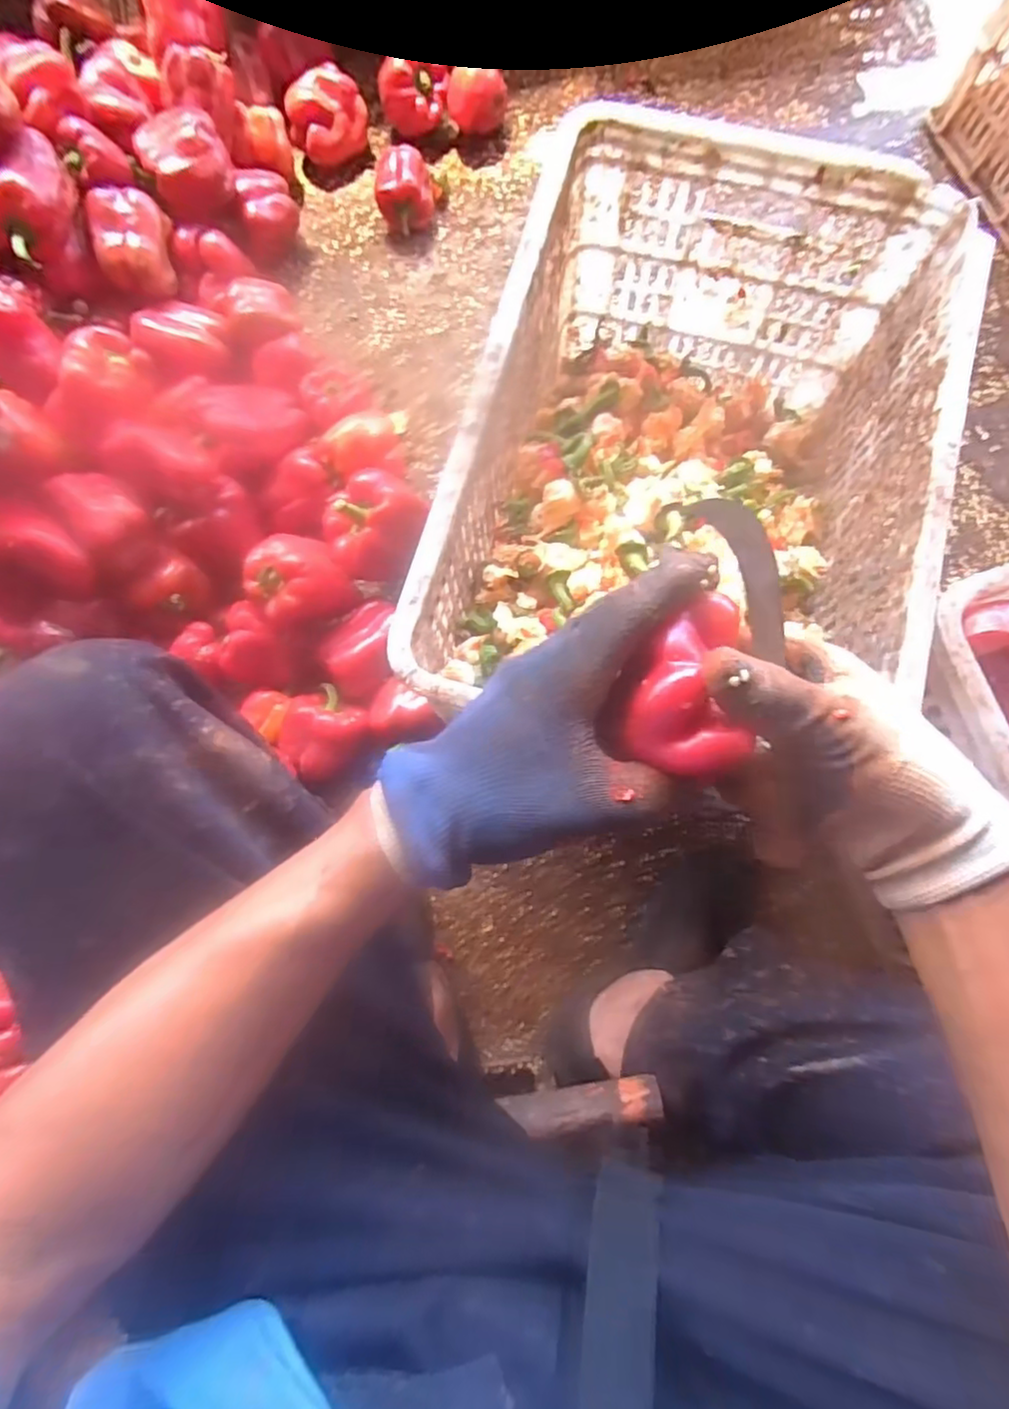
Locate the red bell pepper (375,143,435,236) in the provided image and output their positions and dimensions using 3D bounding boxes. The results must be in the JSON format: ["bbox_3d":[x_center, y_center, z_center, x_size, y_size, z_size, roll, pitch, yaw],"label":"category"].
[{"bbox_3d":[-0.138,-0.710,0.852,0.081,0.069,0.089,-8,79,-1],"label":"red bell pepper"}]

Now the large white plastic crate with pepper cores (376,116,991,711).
[{"bbox_3d":[0.160,-0.206,0.572,0.359,0.236,0.509,15,79,4],"label":"large white plastic crate with pepper cores"}]

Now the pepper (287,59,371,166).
[{"bbox_3d":[-0.242,-0.816,0.863,0.097,0.078,0.074,-37,80,-6],"label":"pepper"}]

